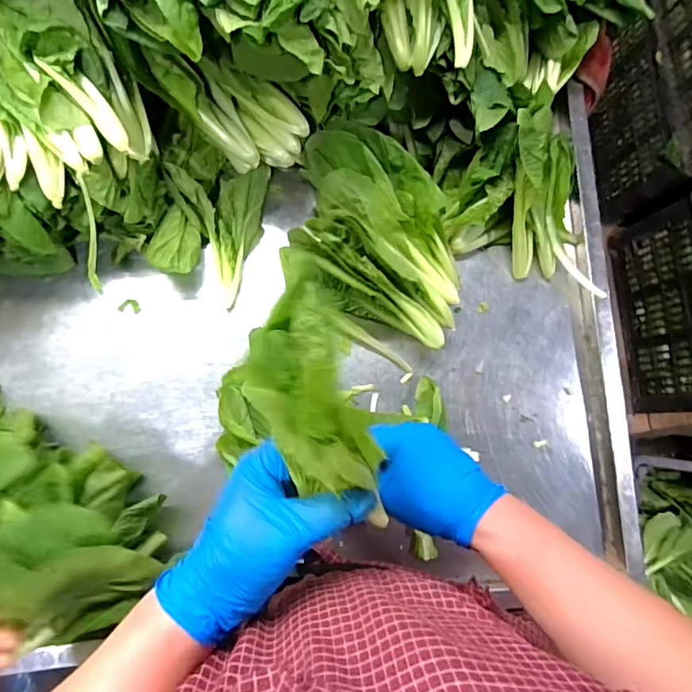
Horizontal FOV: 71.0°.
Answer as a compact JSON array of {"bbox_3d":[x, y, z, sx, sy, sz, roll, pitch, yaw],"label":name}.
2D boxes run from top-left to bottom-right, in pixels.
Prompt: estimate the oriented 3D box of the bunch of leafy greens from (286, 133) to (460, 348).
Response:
[{"bbox_3d":[0.034,-0.107,0.477,0.192,0.081,0.144,26,81,-3],"label":"bunch of leafy greens"}]

